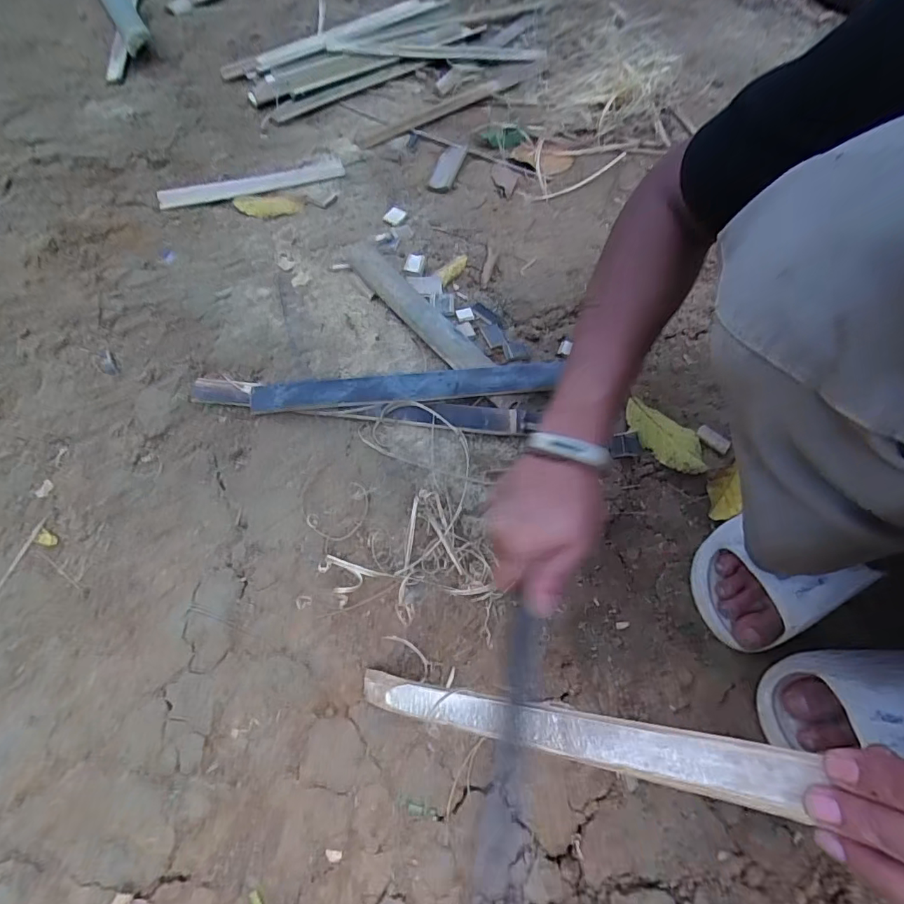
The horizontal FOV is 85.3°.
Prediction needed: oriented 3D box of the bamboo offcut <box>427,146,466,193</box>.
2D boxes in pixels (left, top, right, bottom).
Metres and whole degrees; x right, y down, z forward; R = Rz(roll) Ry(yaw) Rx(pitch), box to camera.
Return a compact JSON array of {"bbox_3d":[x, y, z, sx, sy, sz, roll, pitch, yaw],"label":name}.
[{"bbox_3d":[-0.007,-0.441,0.761,0.038,0.012,0.117,13,66,7],"label":"bamboo offcut"}]

